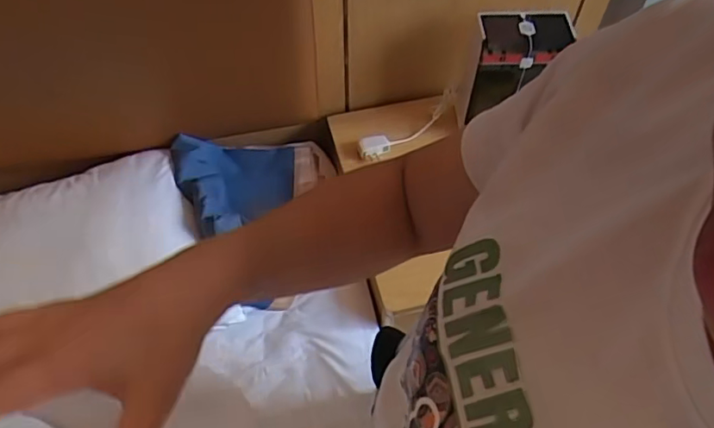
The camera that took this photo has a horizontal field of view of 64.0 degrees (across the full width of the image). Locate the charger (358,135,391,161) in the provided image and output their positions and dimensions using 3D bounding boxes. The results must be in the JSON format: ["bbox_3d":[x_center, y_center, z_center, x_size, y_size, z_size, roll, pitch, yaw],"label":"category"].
[{"bbox_3d":[0.034,-0.128,1.099,0.061,0.040,0.030,-13,58,-9],"label":"charger"}]

